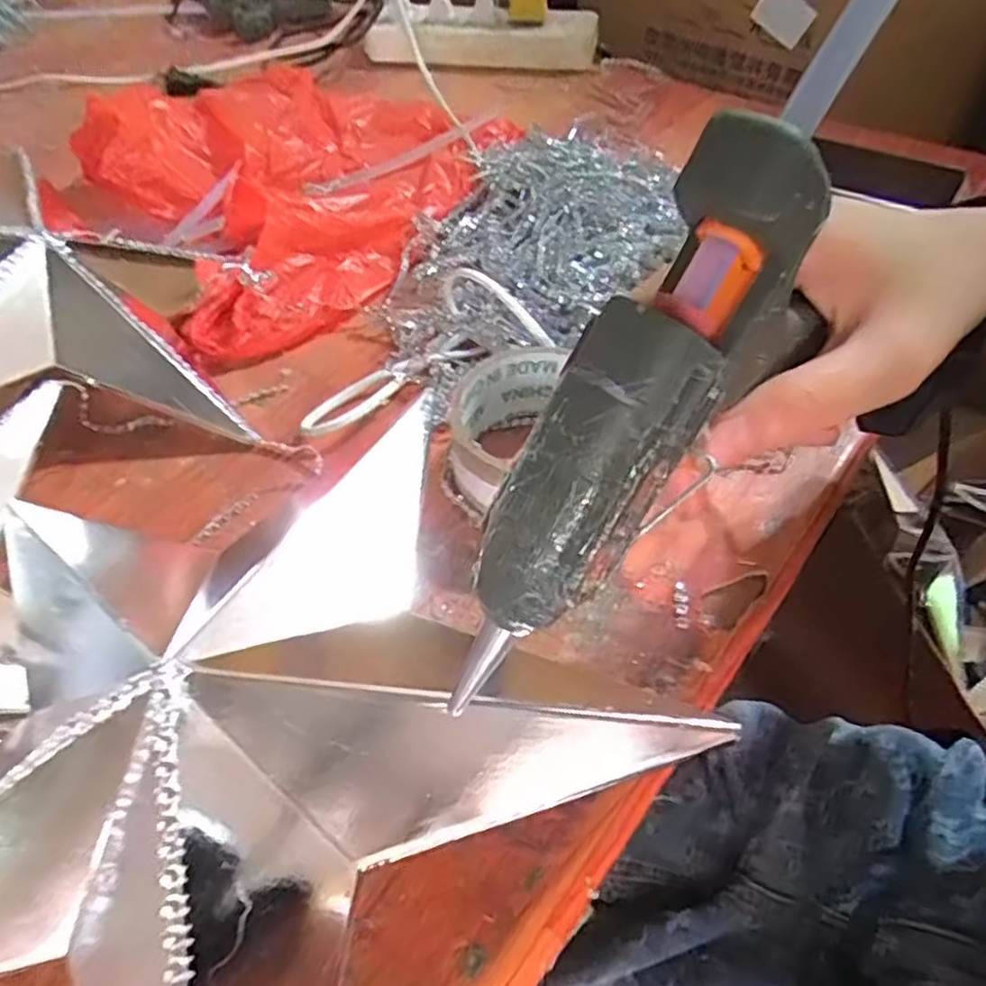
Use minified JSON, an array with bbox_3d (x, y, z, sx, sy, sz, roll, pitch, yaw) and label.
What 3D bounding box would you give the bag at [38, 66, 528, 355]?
[{"bbox_3d":[-0.168,-0.238,0.520,0.270,0.053,0.342,18,53,14],"label":"bag"}]

